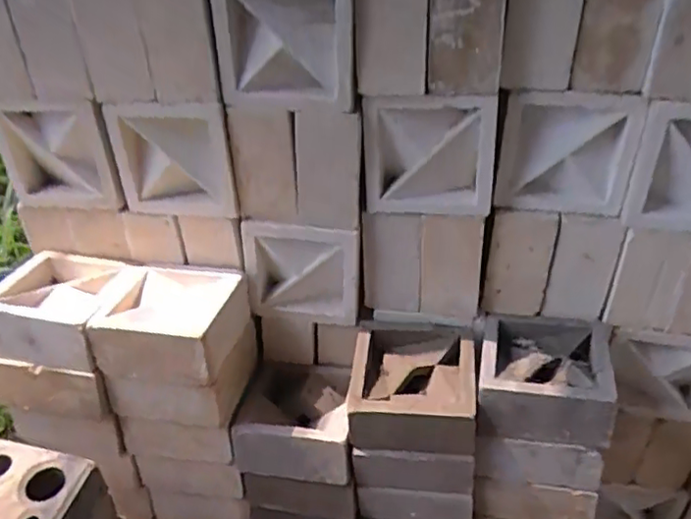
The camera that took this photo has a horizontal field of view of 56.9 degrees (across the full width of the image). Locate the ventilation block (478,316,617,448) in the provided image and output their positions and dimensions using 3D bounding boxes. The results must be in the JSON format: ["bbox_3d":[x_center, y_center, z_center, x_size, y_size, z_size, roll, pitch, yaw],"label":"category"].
[{"bbox_3d":[0.325,0.189,1.045,0.201,0.093,0.199,6,36,12],"label":"ventilation block"}]

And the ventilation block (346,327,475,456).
[{"bbox_3d":[0.112,0.214,1.065,0.200,0.108,0.183,3,35,8],"label":"ventilation block"}]

